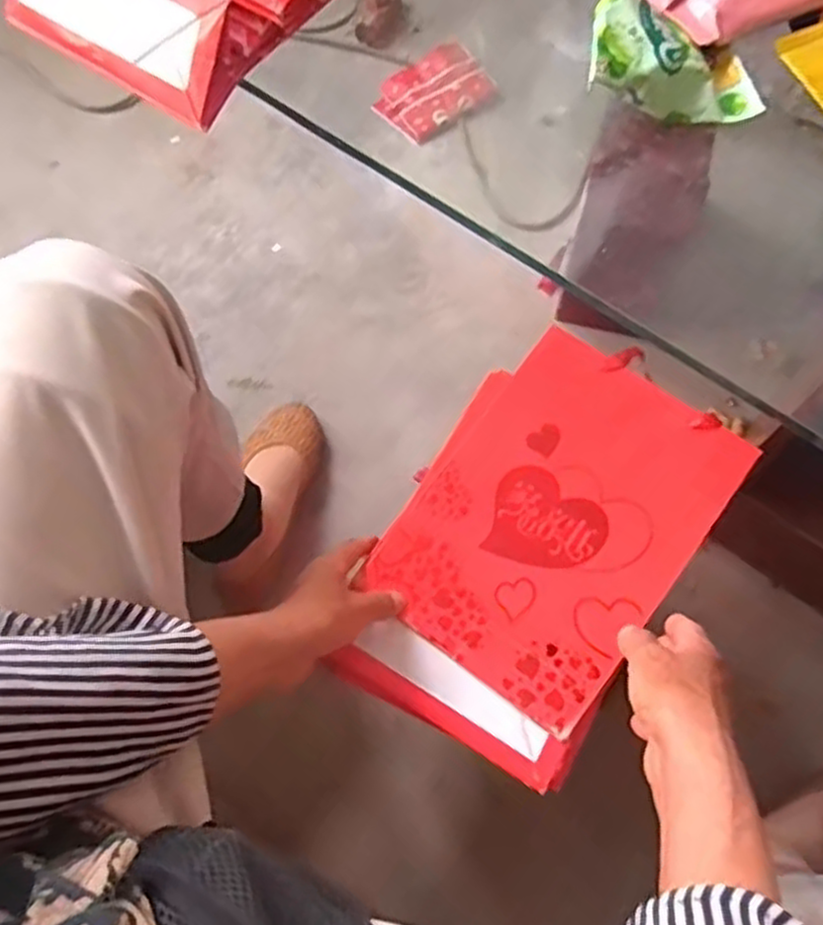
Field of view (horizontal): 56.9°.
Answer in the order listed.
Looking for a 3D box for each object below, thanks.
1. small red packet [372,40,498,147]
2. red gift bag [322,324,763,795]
[{"bbox_3d":[0.031,-0.529,1.079,0.159,0.013,0.112,-35,74,-10],"label":"small red packet"},{"bbox_3d":[0.093,0.060,0.570,0.198,0.036,0.305,33,75,12],"label":"red gift bag"}]

